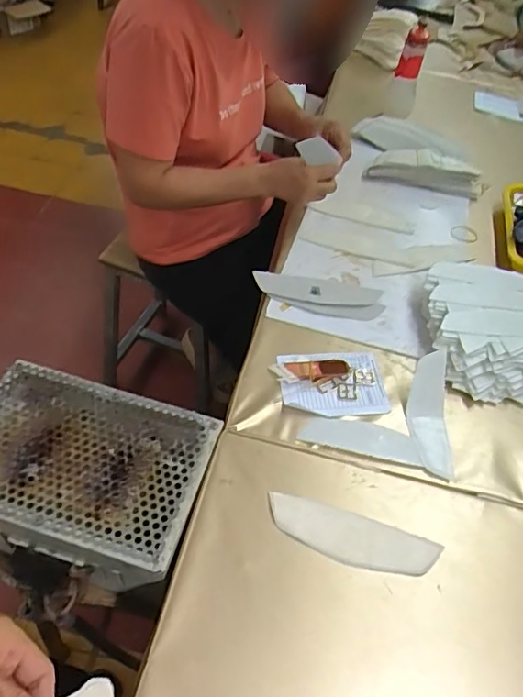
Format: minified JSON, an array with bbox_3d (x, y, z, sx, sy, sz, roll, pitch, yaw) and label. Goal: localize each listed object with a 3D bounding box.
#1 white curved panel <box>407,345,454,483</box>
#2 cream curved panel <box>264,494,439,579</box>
[{"bbox_3d":[0.221,0.085,0.686,0.048,0.026,0.164,4,71,-2],"label":"white curved panel"},{"bbox_3d":[0.102,0.215,0.591,0.191,0.004,0.055,17,52,8],"label":"cream curved panel"}]

